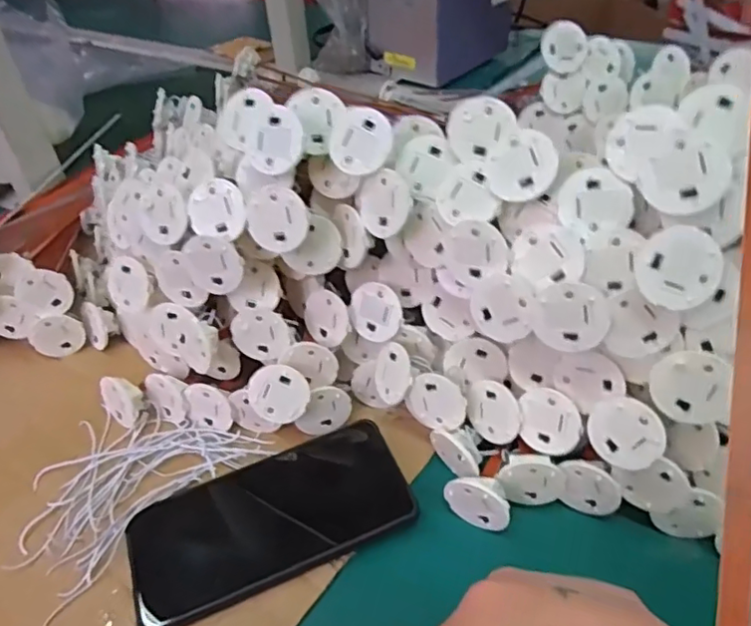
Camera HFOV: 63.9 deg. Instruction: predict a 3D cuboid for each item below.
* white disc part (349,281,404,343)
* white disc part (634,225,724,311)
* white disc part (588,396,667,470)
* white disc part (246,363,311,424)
[{"bbox_3d":[0.000,-0.001,0.394,0.035,0.038,0.005,-7,6,24],"label":"white disc part"},{"bbox_3d":[0.143,-0.021,0.283,0.038,0.038,0.004,3,8,3],"label":"white disc part"},{"bbox_3d":[0.134,0.064,0.320,0.038,0.037,0.004,9,14,37],"label":"white disc part"},{"bbox_3d":[-0.062,0.052,0.386,0.038,0.036,0.005,32,10,0],"label":"white disc part"}]

